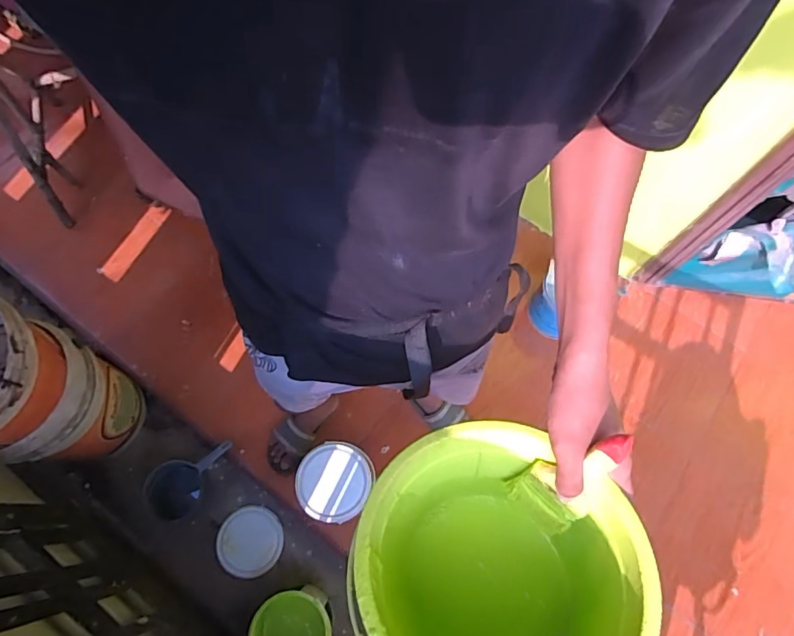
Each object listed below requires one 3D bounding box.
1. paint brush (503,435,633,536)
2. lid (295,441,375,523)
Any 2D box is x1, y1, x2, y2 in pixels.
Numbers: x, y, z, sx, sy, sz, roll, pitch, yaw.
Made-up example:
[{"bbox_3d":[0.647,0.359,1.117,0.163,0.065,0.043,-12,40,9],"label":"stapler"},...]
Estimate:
[{"bbox_3d":[0.148,0.140,0.422,0.058,0.178,0.024,31,54,10],"label":"paint brush"},{"bbox_3d":[-0.156,0.405,1.221,0.179,0.027,0.183,1,68,-2],"label":"lid"}]

